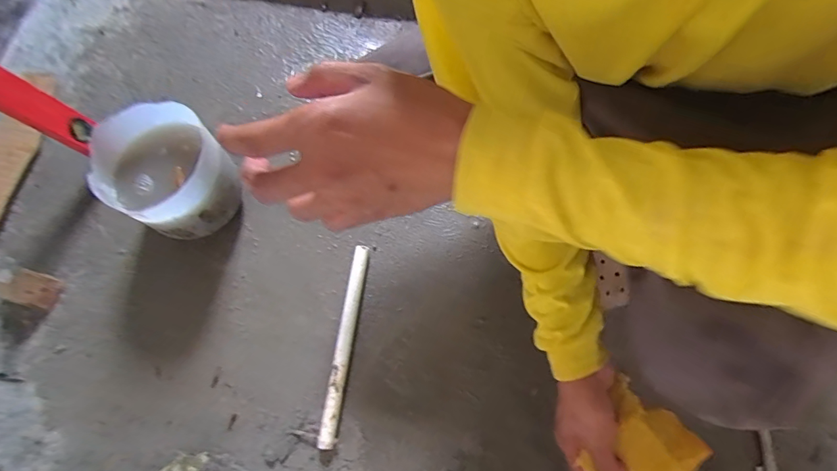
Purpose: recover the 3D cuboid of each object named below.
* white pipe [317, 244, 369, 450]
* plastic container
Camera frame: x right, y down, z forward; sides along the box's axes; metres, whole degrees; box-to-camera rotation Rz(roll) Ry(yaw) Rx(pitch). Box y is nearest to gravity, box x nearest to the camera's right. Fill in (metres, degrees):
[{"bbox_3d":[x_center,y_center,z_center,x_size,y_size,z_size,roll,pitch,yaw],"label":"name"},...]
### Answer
[{"bbox_3d":[-0.103,0.147,0.615,0.020,0.022,0.273,8,70,2],"label":"white pipe"},{"bbox_3d":[-0.325,-0.079,0.603,0.120,0.175,0.154,31,74,11],"label":"plastic container"}]

